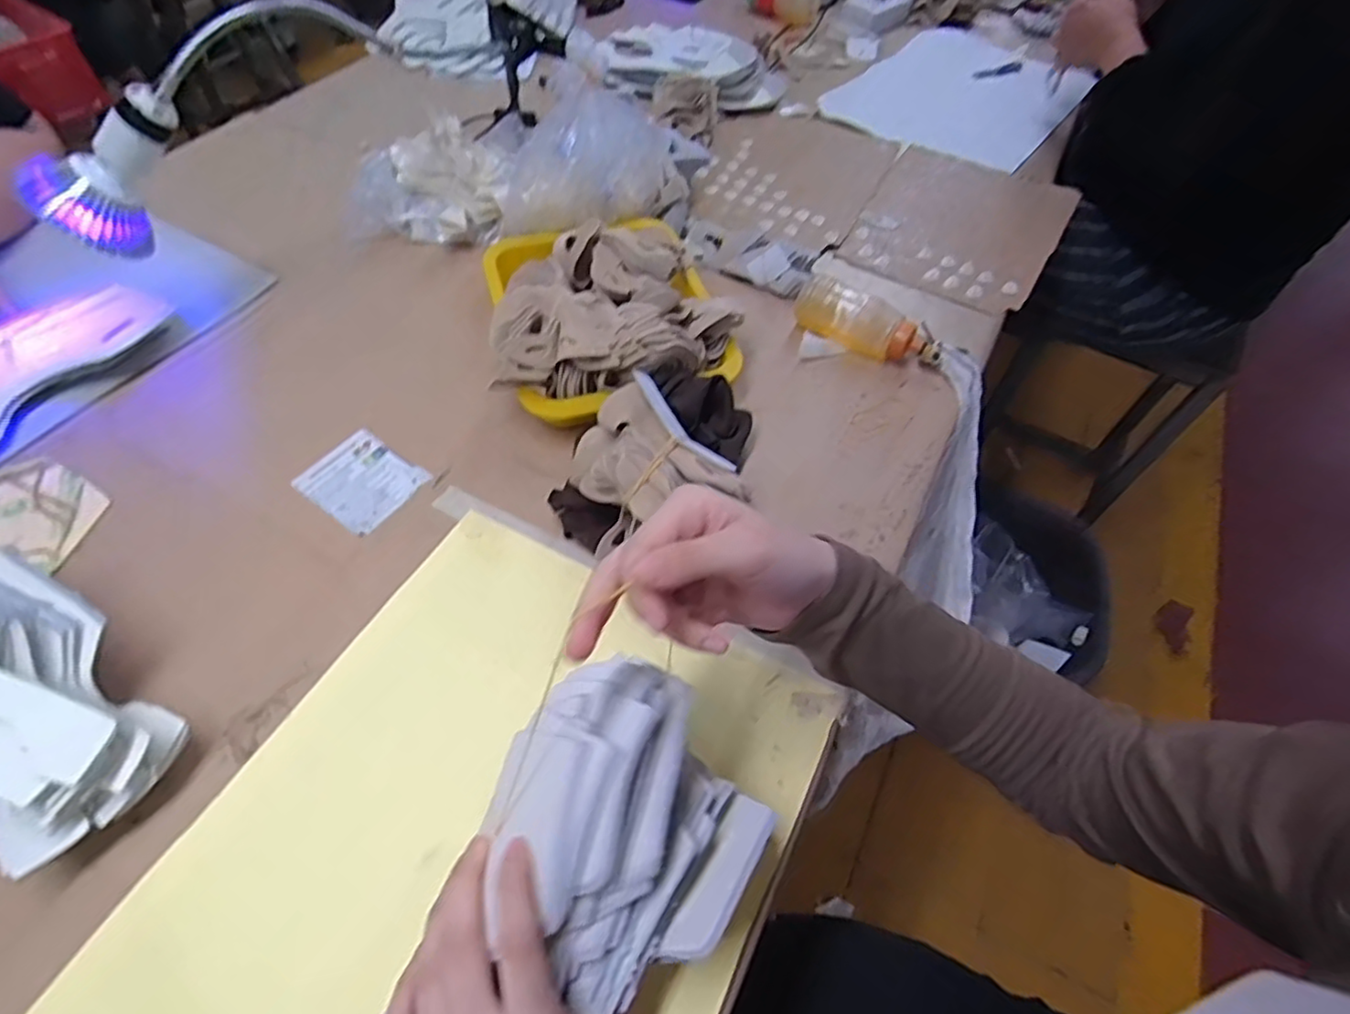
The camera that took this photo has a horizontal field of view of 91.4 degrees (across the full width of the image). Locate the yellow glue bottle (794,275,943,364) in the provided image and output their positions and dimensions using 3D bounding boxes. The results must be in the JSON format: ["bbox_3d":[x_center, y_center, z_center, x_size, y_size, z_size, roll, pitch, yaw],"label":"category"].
[{"bbox_3d":[0.183,-0.175,0.629,0.141,0.050,0.042,26,58,15],"label":"yellow glue bottle"}]

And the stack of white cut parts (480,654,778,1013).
[{"bbox_3d":[-0.049,0.191,0.303,0.126,0.077,0.229,28,58,16],"label":"stack of white cut parts"}]

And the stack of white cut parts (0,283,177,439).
[{"bbox_3d":[-0.565,-0.128,0.586,0.109,0.027,0.205,27,58,16],"label":"stack of white cut parts"}]

